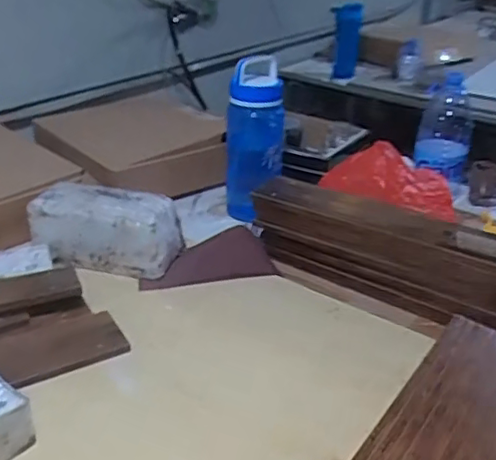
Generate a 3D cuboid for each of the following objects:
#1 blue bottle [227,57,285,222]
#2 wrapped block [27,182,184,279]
[{"bbox_3d":[0.011,-0.172,1.133,0.107,0.267,0.123,4,29,2],"label":"blue bottle"},{"bbox_3d":[-0.224,-0.006,0.971,0.228,0.096,0.103,9,29,11],"label":"wrapped block"}]

